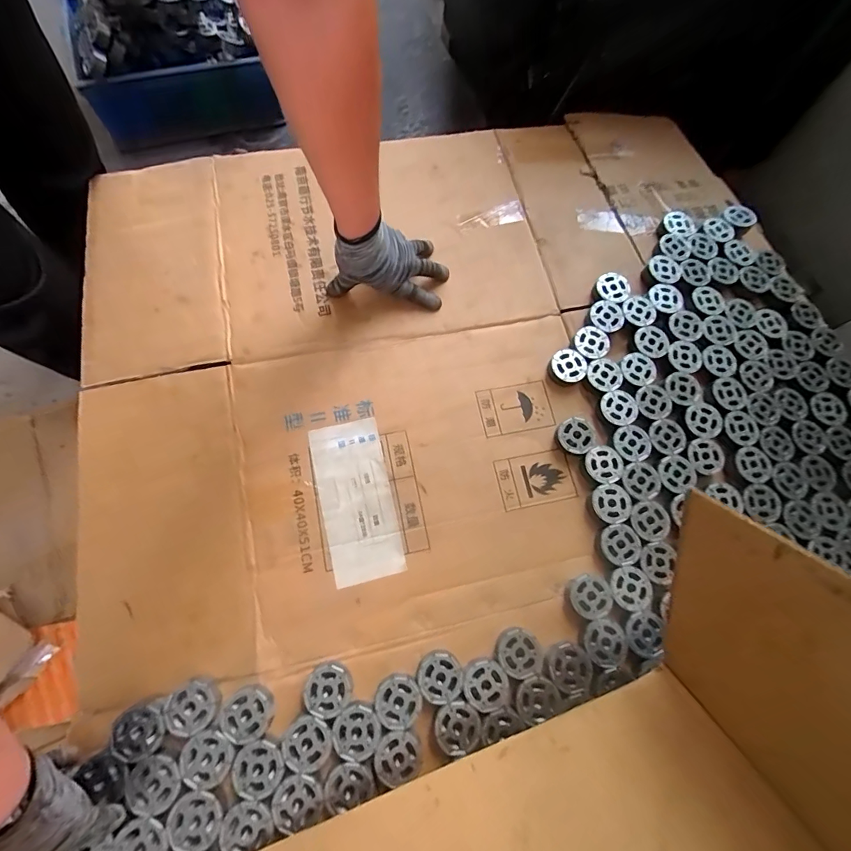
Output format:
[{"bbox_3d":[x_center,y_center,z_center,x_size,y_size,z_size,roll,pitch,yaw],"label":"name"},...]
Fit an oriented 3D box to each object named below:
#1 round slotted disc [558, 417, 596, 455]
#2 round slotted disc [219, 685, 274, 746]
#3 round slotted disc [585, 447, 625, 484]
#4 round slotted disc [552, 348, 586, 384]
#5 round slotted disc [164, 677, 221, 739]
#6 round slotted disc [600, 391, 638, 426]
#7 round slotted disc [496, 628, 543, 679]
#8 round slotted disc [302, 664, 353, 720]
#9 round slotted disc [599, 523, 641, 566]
[{"bbox_3d":[0.212,0.015,0.608,0.047,0.017,0.050,1,73,-2],"label":"round slotted disc"},{"bbox_3d":[-0.194,0.316,0.477,0.054,0.022,0.050,2,72,-5],"label":"round slotted disc"},{"bbox_3d":[0.244,0.054,0.595,0.047,0.011,0.050,-22,76,-11],"label":"round slotted disc"},{"bbox_3d":[0.212,-0.090,0.641,0.047,0.010,0.053,-22,78,1],"label":"round slotted disc"},{"bbox_3d":[-0.252,0.305,0.473,0.052,0.024,0.049,2,72,-5],"label":"round slotted disc"},{"bbox_3d":[0.275,-0.025,0.615,0.049,0.009,0.046,2,72,-5],"label":"round slotted disc"},{"bbox_3d":[0.110,0.269,0.511,0.050,0.012,0.052,2,72,-5],"label":"round slotted disc"},{"bbox_3d":[-0.109,0.297,0.489,0.053,0.023,0.052,2,72,-5],"label":"round slotted disc"},{"bbox_3d":[0.252,0.154,0.562,0.047,0.013,0.050,2,72,-5],"label":"round slotted disc"}]

